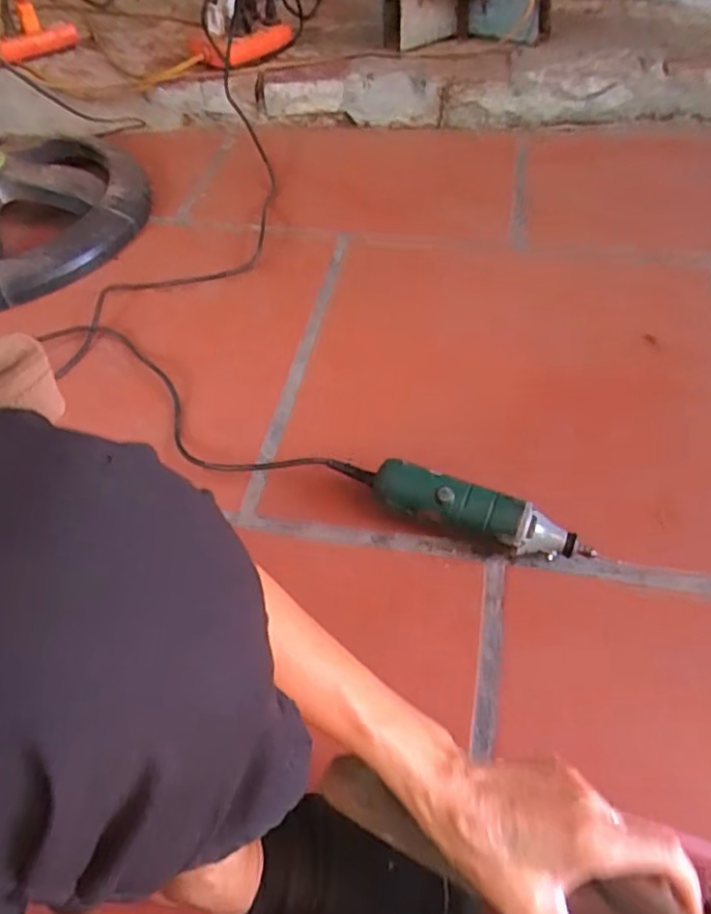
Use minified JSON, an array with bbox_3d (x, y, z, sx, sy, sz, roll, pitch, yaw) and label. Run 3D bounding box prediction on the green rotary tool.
[{"bbox_3d":[0.124,0.063,0.617,0.191,0.063,0.042,19,56,19],"label":"green rotary tool"}]

